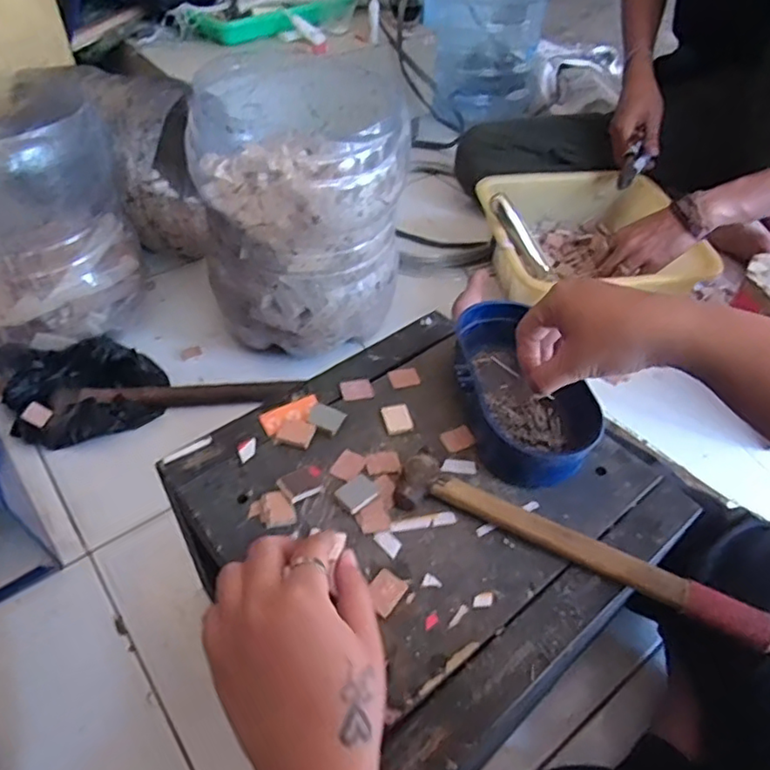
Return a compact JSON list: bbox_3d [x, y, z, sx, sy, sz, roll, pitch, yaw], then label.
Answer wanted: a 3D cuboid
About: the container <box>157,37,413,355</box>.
[{"bbox_3d":[-0.101,-0.217,0.749,0.244,0.242,0.250,1,47,-2],"label":"container"}]

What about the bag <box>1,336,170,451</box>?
[{"bbox_3d":[-0.350,0.002,0.709,0.167,0.048,0.121,-17,50,-17],"label":"bag"}]

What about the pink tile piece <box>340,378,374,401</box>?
[{"bbox_3d":[-0.023,0.003,0.487,0.026,0.004,0.020,-4,47,-6],"label":"pink tile piece"}]

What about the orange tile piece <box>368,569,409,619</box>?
[{"bbox_3d":[0.000,0.126,0.369,0.020,0.007,0.026,30,53,23],"label":"orange tile piece"}]

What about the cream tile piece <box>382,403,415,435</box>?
[{"bbox_3d":[0.010,0.025,0.466,0.021,0.006,0.025,-9,48,-11],"label":"cream tile piece"}]

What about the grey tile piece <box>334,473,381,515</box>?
[{"bbox_3d":[-0.019,0.073,0.413,0.023,0.004,0.026,37,55,28],"label":"grey tile piece"}]

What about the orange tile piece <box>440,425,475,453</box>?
[{"bbox_3d":[0.055,0.040,0.454,0.023,0.004,0.019,-16,50,-17],"label":"orange tile piece"}]

